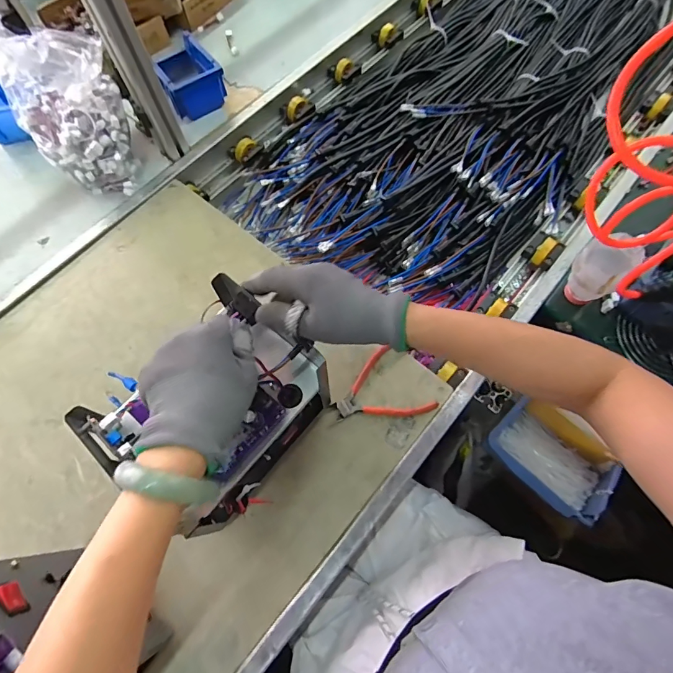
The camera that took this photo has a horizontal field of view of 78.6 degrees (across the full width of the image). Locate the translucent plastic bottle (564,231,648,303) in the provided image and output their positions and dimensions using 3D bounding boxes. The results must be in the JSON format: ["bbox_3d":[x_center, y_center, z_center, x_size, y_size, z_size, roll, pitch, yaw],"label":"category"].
[{"bbox_3d":[0.343,-0.085,0.550,0.065,0.105,0.060,-1,67,1],"label":"translucent plastic bottle"}]

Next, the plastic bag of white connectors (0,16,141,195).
[{"bbox_3d":[-0.413,-0.352,0.657,0.157,0.198,0.182,-34,73,-13],"label":"plastic bag of white connectors"}]

